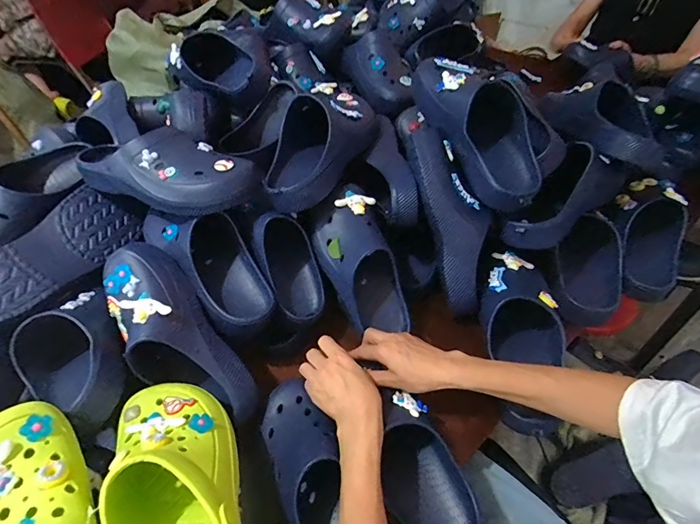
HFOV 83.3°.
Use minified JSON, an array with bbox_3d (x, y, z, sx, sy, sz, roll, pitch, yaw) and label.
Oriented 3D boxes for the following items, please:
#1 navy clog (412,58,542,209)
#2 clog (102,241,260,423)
[{"bbox_3d":[0.194,-0.206,0.573,0.107,0.095,0.273,-22,71,-13],"label":"navy clog"},{"bbox_3d":[-0.223,0.095,0.505,0.108,0.095,0.263,-39,85,-25],"label":"clog"}]

